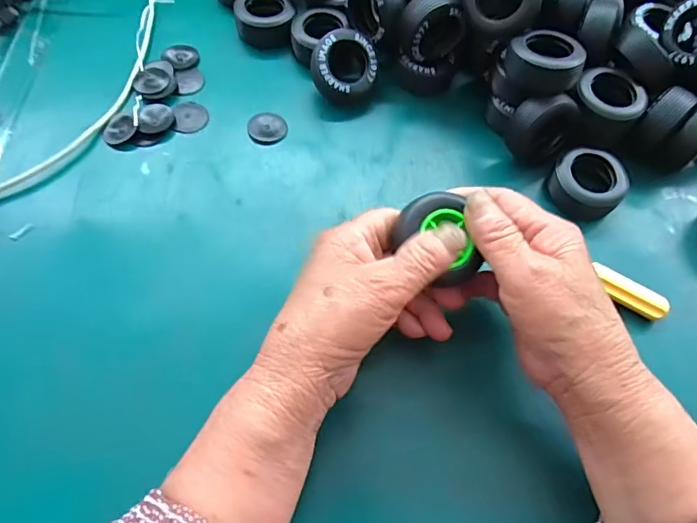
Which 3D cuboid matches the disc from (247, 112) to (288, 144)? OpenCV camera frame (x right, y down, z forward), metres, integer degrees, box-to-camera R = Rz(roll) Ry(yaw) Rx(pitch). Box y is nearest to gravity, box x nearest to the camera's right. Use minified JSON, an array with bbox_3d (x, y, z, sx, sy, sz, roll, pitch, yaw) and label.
[{"bbox_3d":[-0.059,-0.099,0.373,0.028,0.006,0.028,1,62,-3],"label":"disc"}]

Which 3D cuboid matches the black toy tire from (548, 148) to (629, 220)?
[{"bbox_3d":[0.163,-0.052,0.352,0.047,0.027,0.044,1,62,-3],"label":"black toy tire"}]

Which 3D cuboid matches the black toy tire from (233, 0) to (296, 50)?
[{"bbox_3d":[-0.067,-0.194,0.409,0.045,0.026,0.038,-8,63,-7],"label":"black toy tire"}]

